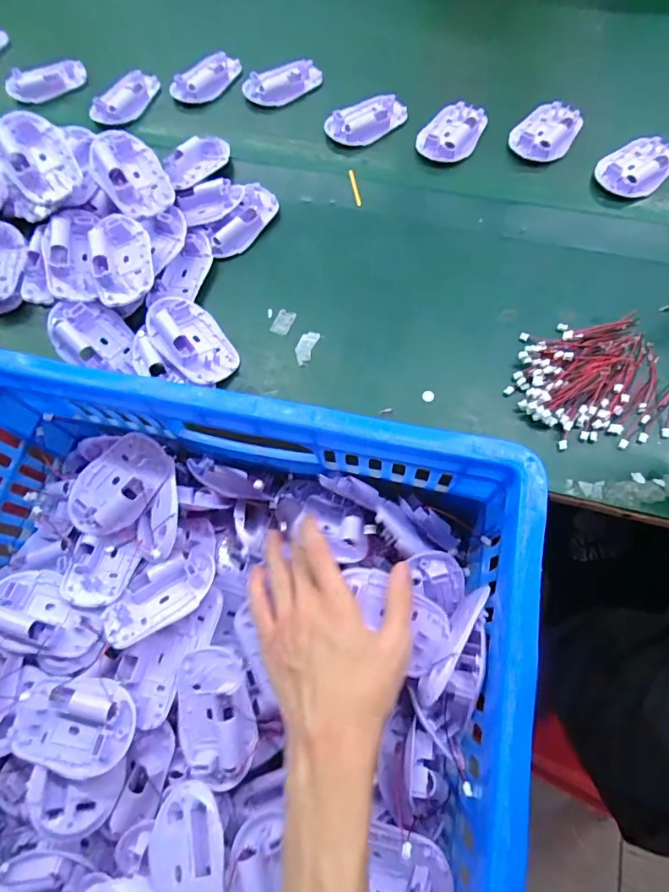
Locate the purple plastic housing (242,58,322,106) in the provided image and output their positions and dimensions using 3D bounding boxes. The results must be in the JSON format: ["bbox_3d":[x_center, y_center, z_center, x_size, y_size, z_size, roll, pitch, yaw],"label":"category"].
[{"bbox_3d":[-0.060,-0.439,0.570,0.095,0.022,0.042,-25,72,-6],"label":"purple plastic housing"}]

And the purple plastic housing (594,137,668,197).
[{"bbox_3d":[0.326,-0.298,0.505,0.089,0.018,0.060,-34,73,-9],"label":"purple plastic housing"}]

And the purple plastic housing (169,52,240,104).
[{"bbox_3d":[-0.156,-0.451,0.579,0.044,0.017,0.093,40,77,15],"label":"purple plastic housing"}]

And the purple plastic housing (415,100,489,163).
[{"bbox_3d":[0.134,-0.359,0.536,0.063,0.020,0.084,21,73,10],"label":"purple plastic housing"}]

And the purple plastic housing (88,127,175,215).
[{"bbox_3d":[-0.198,-0.265,0.464,0.061,0.024,0.087,-30,92,-22],"label":"purple plastic housing"}]

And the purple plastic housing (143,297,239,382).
[{"bbox_3d":[-0.137,-0.101,0.443,0.056,0.030,0.097,-39,74,-11],"label":"purple plastic housing"}]

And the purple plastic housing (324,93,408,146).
[{"bbox_3d":[0.038,-0.376,0.546,0.092,0.016,0.048,-23,71,-6],"label":"purple plastic housing"}]

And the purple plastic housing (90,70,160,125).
[{"bbox_3d":[-0.250,-0.418,0.573,0.049,0.022,0.093,32,75,13],"label":"purple plastic housing"}]

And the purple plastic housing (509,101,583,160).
[{"bbox_3d":[0.238,-0.355,0.531,0.063,0.020,0.092,29,74,12],"label":"purple plastic housing"}]

